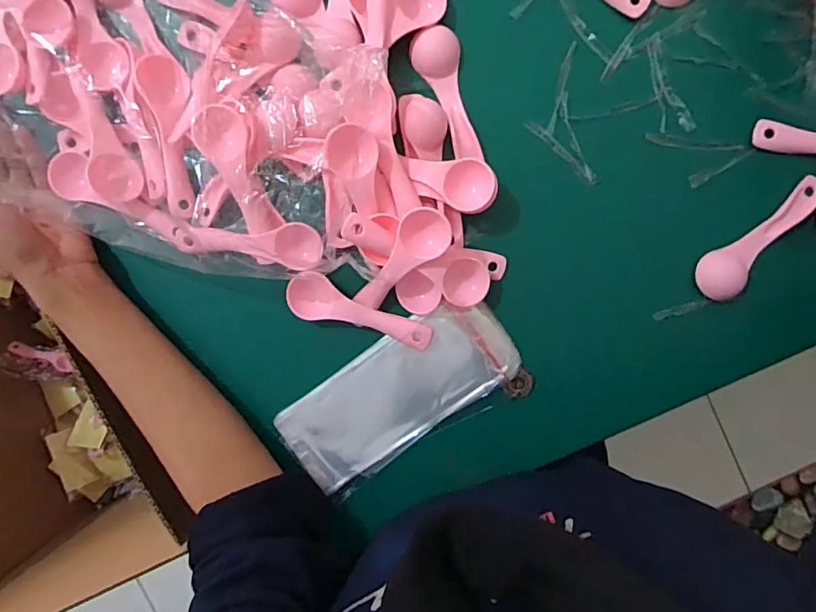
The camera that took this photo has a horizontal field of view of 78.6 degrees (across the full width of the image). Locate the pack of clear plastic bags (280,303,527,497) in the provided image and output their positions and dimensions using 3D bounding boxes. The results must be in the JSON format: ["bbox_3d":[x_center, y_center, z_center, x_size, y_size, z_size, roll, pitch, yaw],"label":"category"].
[{"bbox_3d":[-0.007,0.067,0.384,0.183,0.016,0.076,-35,95,4],"label":"pack of clear plastic bags"}]

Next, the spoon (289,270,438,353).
[{"bbox_3d":[-0.036,0.004,0.380,0.113,0.009,0.034,17,96,-1],"label":"spoon"}]

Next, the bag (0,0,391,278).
[{"bbox_3d":[-0.190,-0.147,0.349,0.375,0.077,0.194,18,98,-2],"label":"bag"}]

